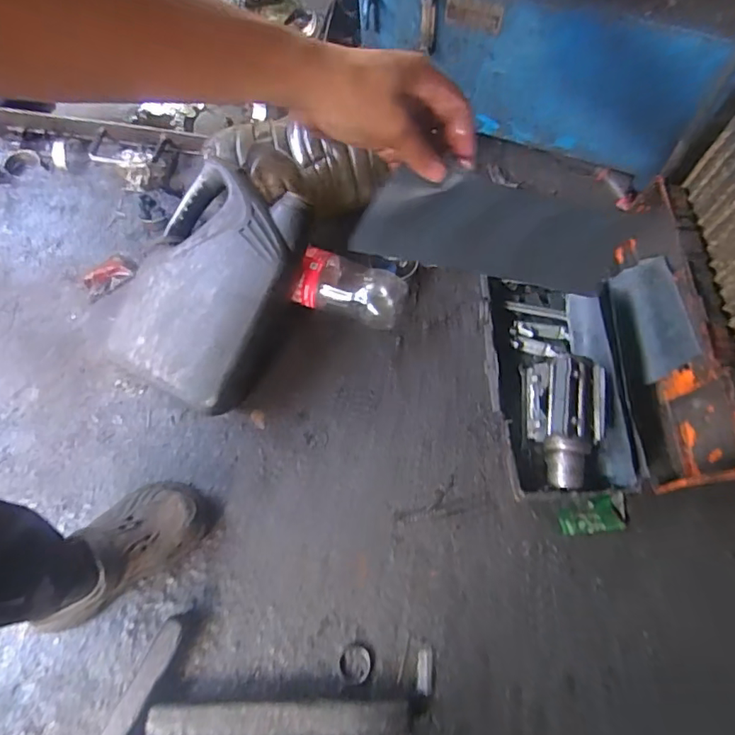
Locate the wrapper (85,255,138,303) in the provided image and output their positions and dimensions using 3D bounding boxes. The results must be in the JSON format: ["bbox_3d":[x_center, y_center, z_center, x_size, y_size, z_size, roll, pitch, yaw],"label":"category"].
[{"bbox_3d":[-0.448,-0.159,0.938,0.095,0.012,0.055,-33,72,-9],"label":"wrapper"}]

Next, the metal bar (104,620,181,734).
[{"bbox_3d":[-0.328,0.484,0.683,0.026,0.051,0.319,25,73,11],"label":"metal bar"}]

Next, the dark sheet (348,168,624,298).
[{"bbox_3d":[0.129,-0.116,0.485,0.269,0.104,0.020,4,58,-26],"label":"dark sheet"}]

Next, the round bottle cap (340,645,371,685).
[{"bbox_3d":[-0.016,0.398,0.720,0.040,0.004,0.045,-6,70,0],"label":"round bottle cap"}]

